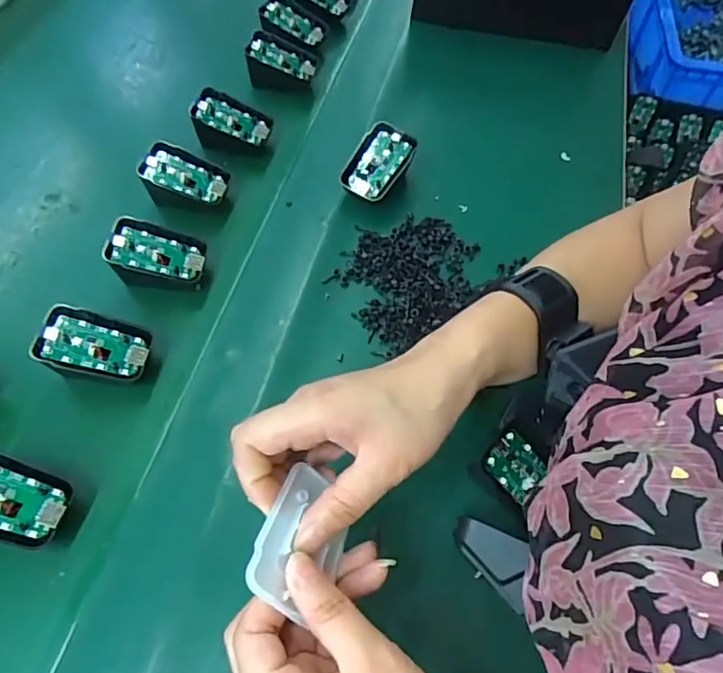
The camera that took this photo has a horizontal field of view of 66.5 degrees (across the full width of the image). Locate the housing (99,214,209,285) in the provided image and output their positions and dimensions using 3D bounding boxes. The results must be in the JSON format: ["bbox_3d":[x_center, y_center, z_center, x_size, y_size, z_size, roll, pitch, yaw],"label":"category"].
[{"bbox_3d":[-0.155,-0.059,0.424,0.068,0.042,0.046,7,60,1],"label":"housing"}]

